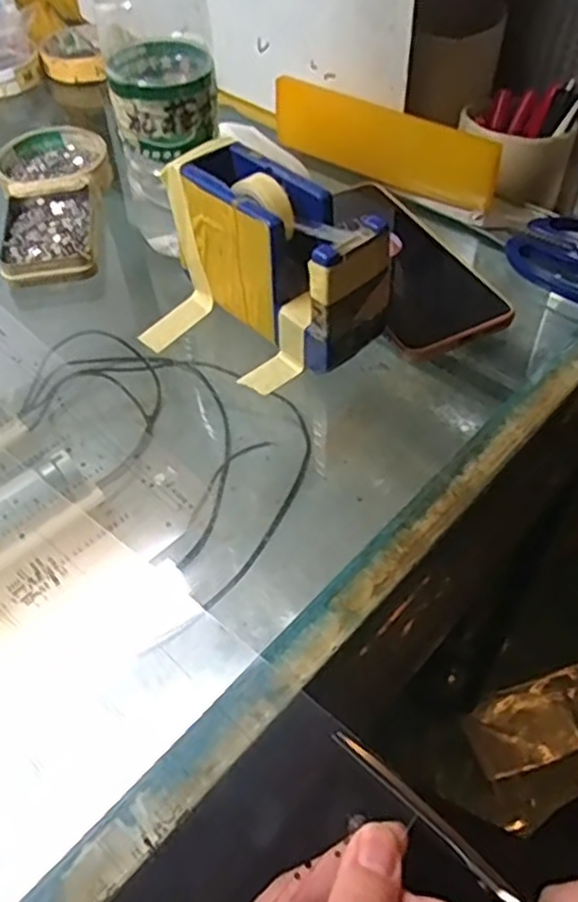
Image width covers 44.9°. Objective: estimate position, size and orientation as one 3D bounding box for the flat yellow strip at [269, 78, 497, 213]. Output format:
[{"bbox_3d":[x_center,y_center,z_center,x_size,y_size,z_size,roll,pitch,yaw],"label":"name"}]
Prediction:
[{"bbox_3d":[0.065,-0.224,0.506,0.185,0.050,0.004,30,51,26],"label":"flat yellow strip"}]

